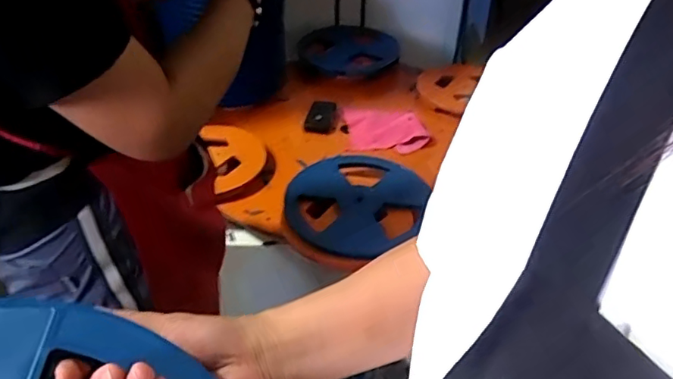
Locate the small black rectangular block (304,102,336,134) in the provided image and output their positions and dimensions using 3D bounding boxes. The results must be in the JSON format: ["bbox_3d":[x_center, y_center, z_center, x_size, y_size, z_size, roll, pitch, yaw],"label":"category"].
[{"bbox_3d":[-0.040,-0.191,1.501,0.079,0.011,0.104,10,65,6],"label":"small black rectangular block"}]

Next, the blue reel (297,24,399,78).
[{"bbox_3d":[0.038,-0.433,1.750,0.307,0.068,0.274,-16,43,-21],"label":"blue reel"}]

